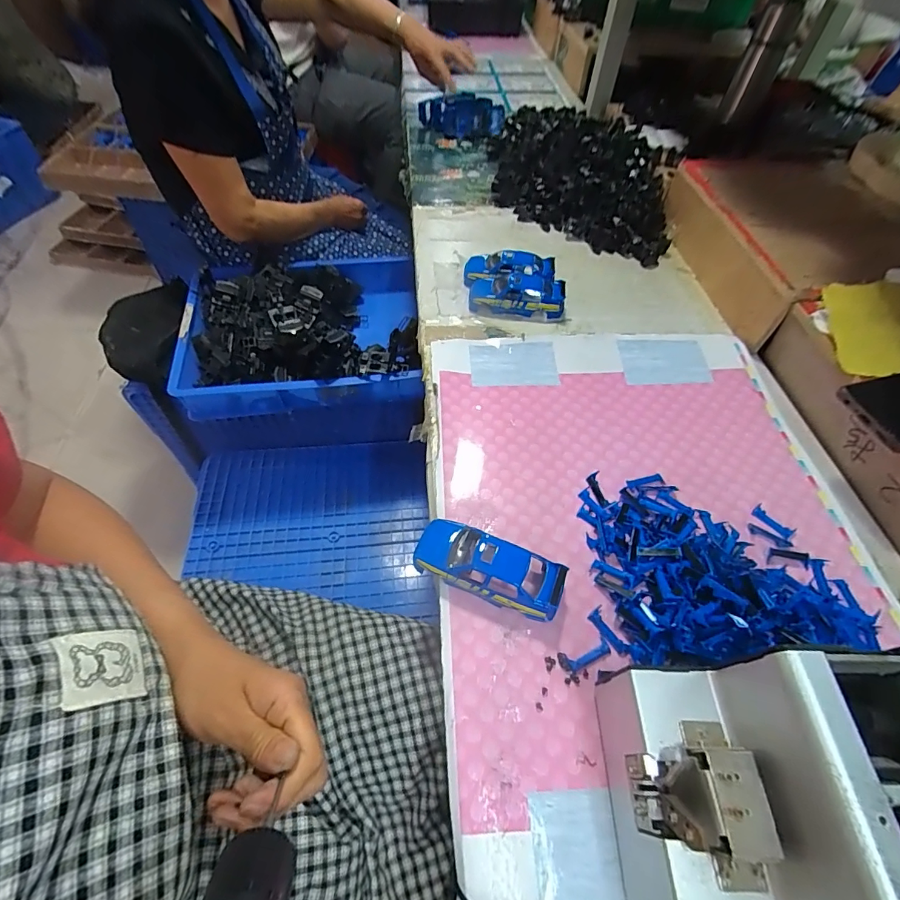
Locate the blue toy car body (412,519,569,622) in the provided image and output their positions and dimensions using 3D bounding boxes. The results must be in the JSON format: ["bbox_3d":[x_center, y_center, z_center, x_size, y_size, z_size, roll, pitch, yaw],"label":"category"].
[{"bbox_3d":[0.031,0.100,0.386,0.129,0.035,0.049,21,57,12],"label":"blue toy car body"}]

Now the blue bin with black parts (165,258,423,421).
[{"bbox_3d":[-0.289,-0.261,0.887,0.441,0.132,0.385,-5,54,-7],"label":"blue bin with black parts"}]

